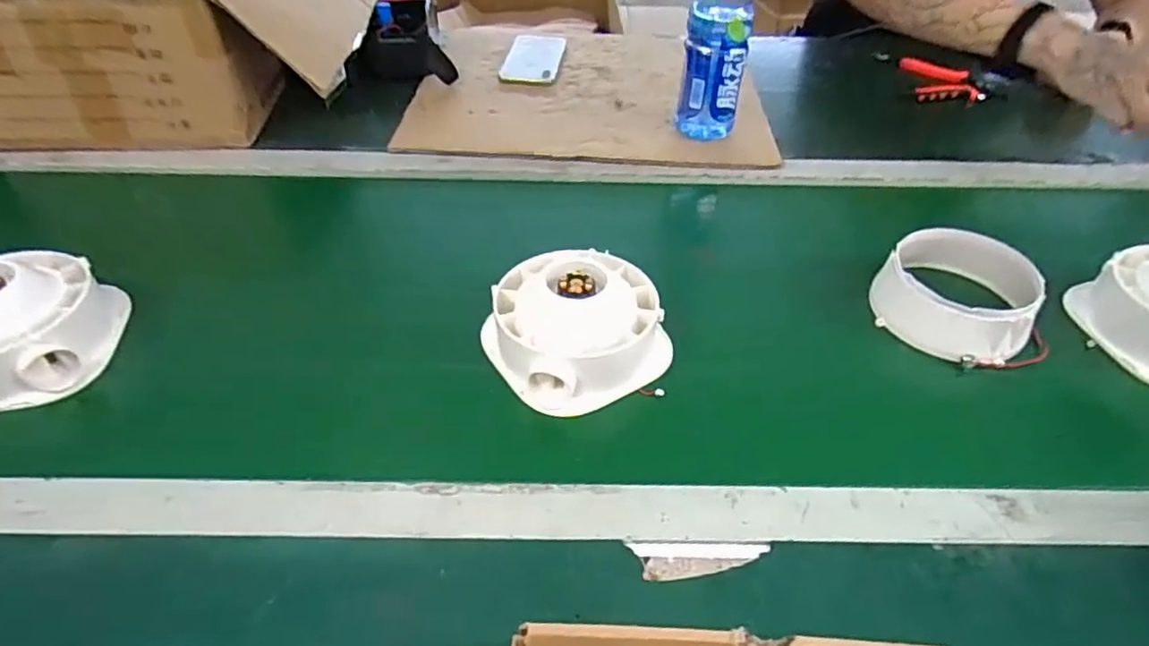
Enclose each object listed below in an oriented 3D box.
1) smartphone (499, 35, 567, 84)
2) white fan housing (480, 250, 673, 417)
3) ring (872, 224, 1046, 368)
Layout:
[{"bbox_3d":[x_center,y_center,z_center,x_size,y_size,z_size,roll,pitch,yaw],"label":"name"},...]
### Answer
[{"bbox_3d":[-0.057,-0.379,0.923,0.077,0.012,0.167,6,44,3],"label":"smartphone"},{"bbox_3d":[0.001,-0.005,0.514,0.130,0.062,0.131,1,44,-1],"label":"white fan housing"},{"bbox_3d":[0.333,-0.028,0.559,0.125,0.052,0.122,32,51,27],"label":"ring"}]

